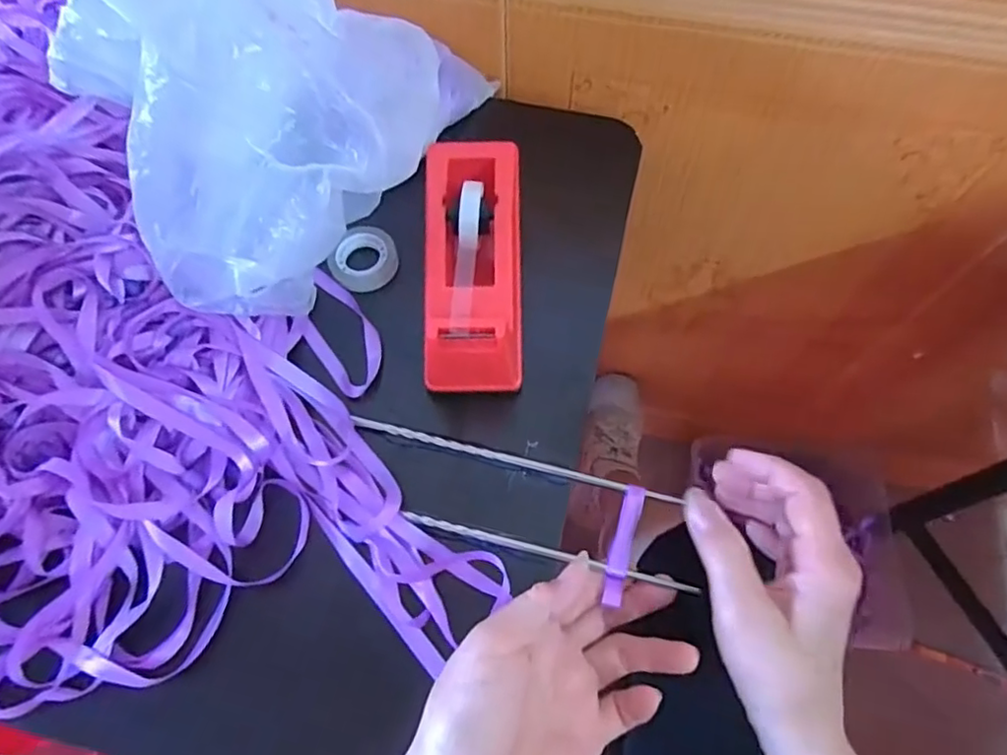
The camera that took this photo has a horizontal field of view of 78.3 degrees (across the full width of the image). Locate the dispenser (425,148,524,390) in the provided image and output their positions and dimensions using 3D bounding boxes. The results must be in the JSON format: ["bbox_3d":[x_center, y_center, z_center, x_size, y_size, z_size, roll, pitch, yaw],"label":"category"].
[{"bbox_3d":[-0.019,-0.069,0.393,0.062,0.071,0.157,-1,65,1],"label":"dispenser"}]

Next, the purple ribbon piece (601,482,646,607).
[{"bbox_3d":[0.068,0.092,0.350,0.011,0.008,0.065,16,68,6],"label":"purple ribbon piece"}]

